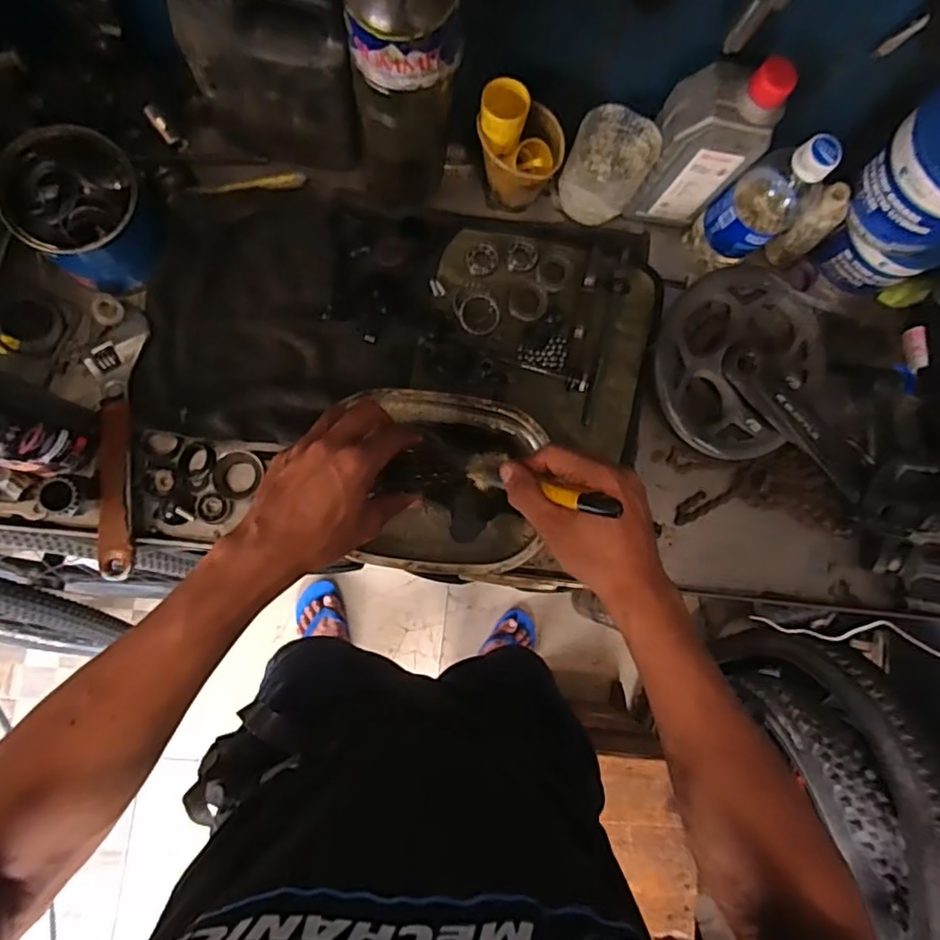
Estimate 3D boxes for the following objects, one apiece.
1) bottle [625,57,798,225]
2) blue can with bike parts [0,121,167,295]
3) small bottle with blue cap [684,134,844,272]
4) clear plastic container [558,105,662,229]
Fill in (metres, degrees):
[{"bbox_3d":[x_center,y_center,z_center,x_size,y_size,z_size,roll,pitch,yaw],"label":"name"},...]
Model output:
[{"bbox_3d":[0.202,-0.284,0.533,0.077,0.165,0.051,6,83,-6],"label":"bottle"},{"bbox_3d":[-0.315,-0.212,0.507,0.094,0.094,0.096,1,84,-7],"label":"blue can with bike parts"},{"bbox_3d":[0.262,-0.239,0.552,0.057,0.168,0.058,1,84,-7],"label":"small bottle with blue cap"},{"bbox_3d":[0.124,-0.277,0.563,0.068,0.083,0.067,1,84,-7],"label":"clear plastic container"}]

